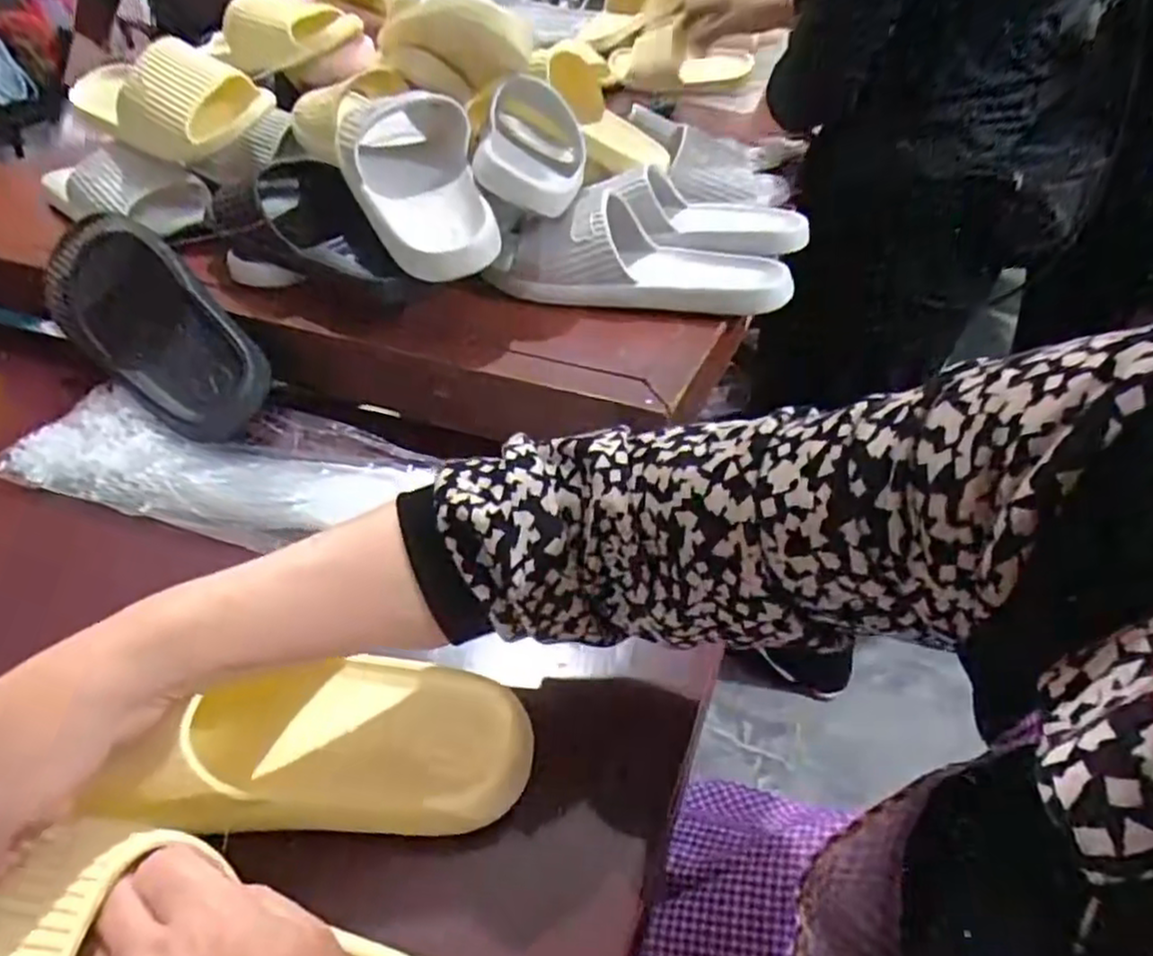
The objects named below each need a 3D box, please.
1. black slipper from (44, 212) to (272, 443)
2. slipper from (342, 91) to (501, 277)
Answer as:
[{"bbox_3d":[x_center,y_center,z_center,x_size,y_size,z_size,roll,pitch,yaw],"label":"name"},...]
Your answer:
[{"bbox_3d":[-0.336,-0.117,0.586,0.199,0.071,0.090,47,48,0],"label":"black slipper"},{"bbox_3d":[-0.141,-0.261,0.602,0.104,0.085,0.275,-9,40,-13],"label":"slipper"}]

